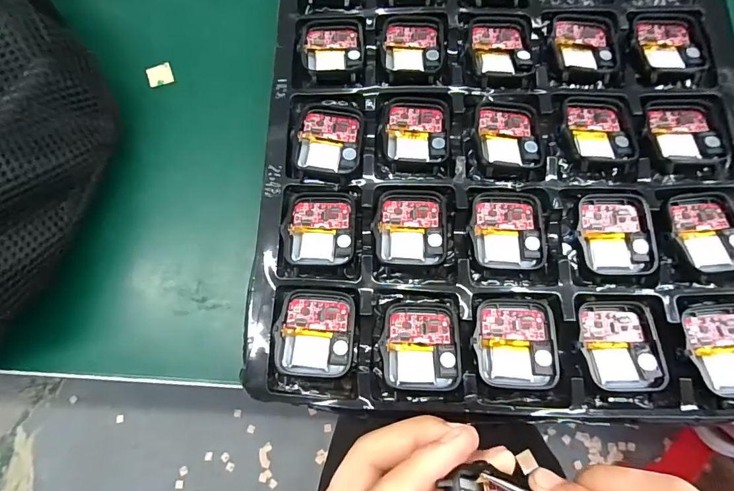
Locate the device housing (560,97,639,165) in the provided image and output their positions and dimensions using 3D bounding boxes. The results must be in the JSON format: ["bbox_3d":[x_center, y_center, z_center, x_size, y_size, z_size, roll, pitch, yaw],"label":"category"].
[{"bbox_3d":[0.125,-0.064,0.223,0.039,0.006,0.040,0,74,2],"label":"device housing"}]

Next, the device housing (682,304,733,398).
[{"bbox_3d":[0.172,0.049,0.193,0.036,0.010,0.043,-2,74,1],"label":"device housing"}]

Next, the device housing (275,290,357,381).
[{"bbox_3d":[-0.025,0.043,0.202,0.037,0.006,0.041,3,74,2],"label":"device housing"}]

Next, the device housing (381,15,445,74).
[{"bbox_3d":[0.027,-0.122,0.245,0.036,0.005,0.040,2,74,2],"label":"device housing"}]

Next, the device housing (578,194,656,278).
[{"bbox_3d":[0.127,-0.007,0.208,0.034,0.006,0.042,-3,74,1],"label":"device housing"}]

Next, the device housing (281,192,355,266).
[{"bbox_3d":[-0.025,-0.010,0.218,0.037,0.009,0.042,0,74,2],"label":"device housing"}]

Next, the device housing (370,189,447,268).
[{"bbox_3d":[0.023,-0.010,0.218,0.037,0.009,0.041,2,74,2],"label":"device housing"}]

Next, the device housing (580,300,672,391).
[{"bbox_3d":[0.122,0.048,0.197,0.036,0.009,0.041,0,74,2],"label":"device housing"}]

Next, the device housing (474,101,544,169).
[{"bbox_3d":[0.078,-0.062,0.225,0.036,0.007,0.041,3,74,2],"label":"device housing"}]

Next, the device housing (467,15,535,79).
[{"bbox_3d":[0.079,-0.117,0.240,0.036,0.006,0.043,-1,74,1],"label":"device housing"}]

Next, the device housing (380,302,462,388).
[{"bbox_3d":[0.026,0.049,0.199,0.037,0.006,0.041,0,74,2],"label":"device housing"}]

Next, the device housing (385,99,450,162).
[{"bbox_3d":[0.028,-0.066,0.230,0.036,0.005,0.041,1,74,2],"label":"device housing"}]

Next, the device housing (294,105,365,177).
[{"bbox_3d":[-0.021,-0.059,0.230,0.036,0.008,0.042,6,74,3],"label":"device housing"}]

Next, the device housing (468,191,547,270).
[{"bbox_3d":[0.073,-0.009,0.216,0.037,0.010,0.041,5,74,3],"label":"device housing"}]

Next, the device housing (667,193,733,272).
[{"bbox_3d":[0.173,-0.008,0.207,0.038,0.007,0.041,-3,74,1],"label":"device housing"}]

